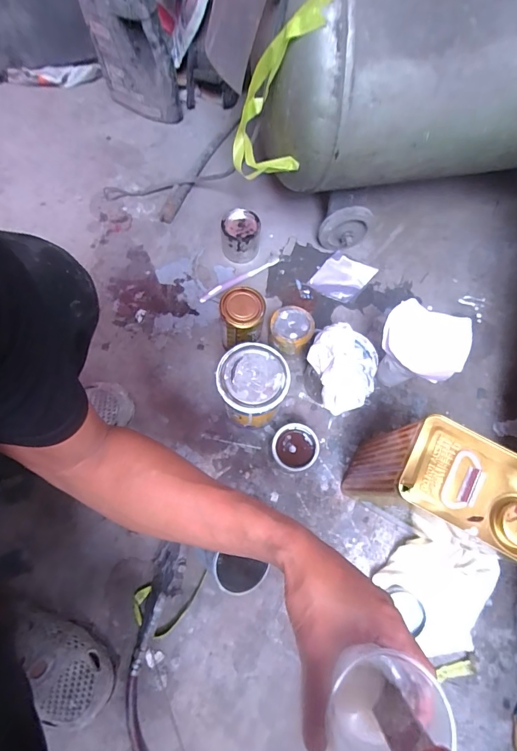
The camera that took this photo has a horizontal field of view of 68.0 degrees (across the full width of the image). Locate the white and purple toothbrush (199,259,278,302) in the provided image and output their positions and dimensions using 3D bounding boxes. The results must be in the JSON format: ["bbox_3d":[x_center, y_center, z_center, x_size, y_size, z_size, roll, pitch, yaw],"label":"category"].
[{"bbox_3d":[-0.036,-0.194,0.760,0.181,0.010,0.018,-28,75,-11],"label":"white and purple toothbrush"}]

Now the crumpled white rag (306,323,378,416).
[{"bbox_3d":[0.137,-0.016,0.578,0.106,0.054,0.121,-20,74,-9],"label":"crumpled white rag"}]

